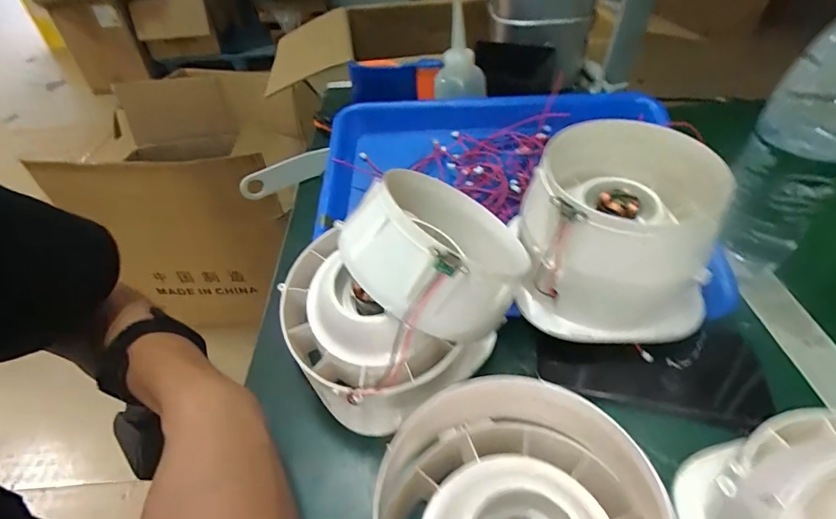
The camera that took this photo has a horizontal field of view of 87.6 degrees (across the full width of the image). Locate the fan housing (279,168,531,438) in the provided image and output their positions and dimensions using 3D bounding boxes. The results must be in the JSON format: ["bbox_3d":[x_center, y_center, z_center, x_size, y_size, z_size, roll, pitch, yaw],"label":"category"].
[{"bbox_3d":[-0.006,0.018,0.294,0.173,0.124,0.125,-22,47,-17],"label":"fan housing"}]

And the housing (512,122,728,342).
[{"bbox_3d":[0.138,-0.020,0.309,0.122,0.103,0.116,3,45,7],"label":"housing"}]

